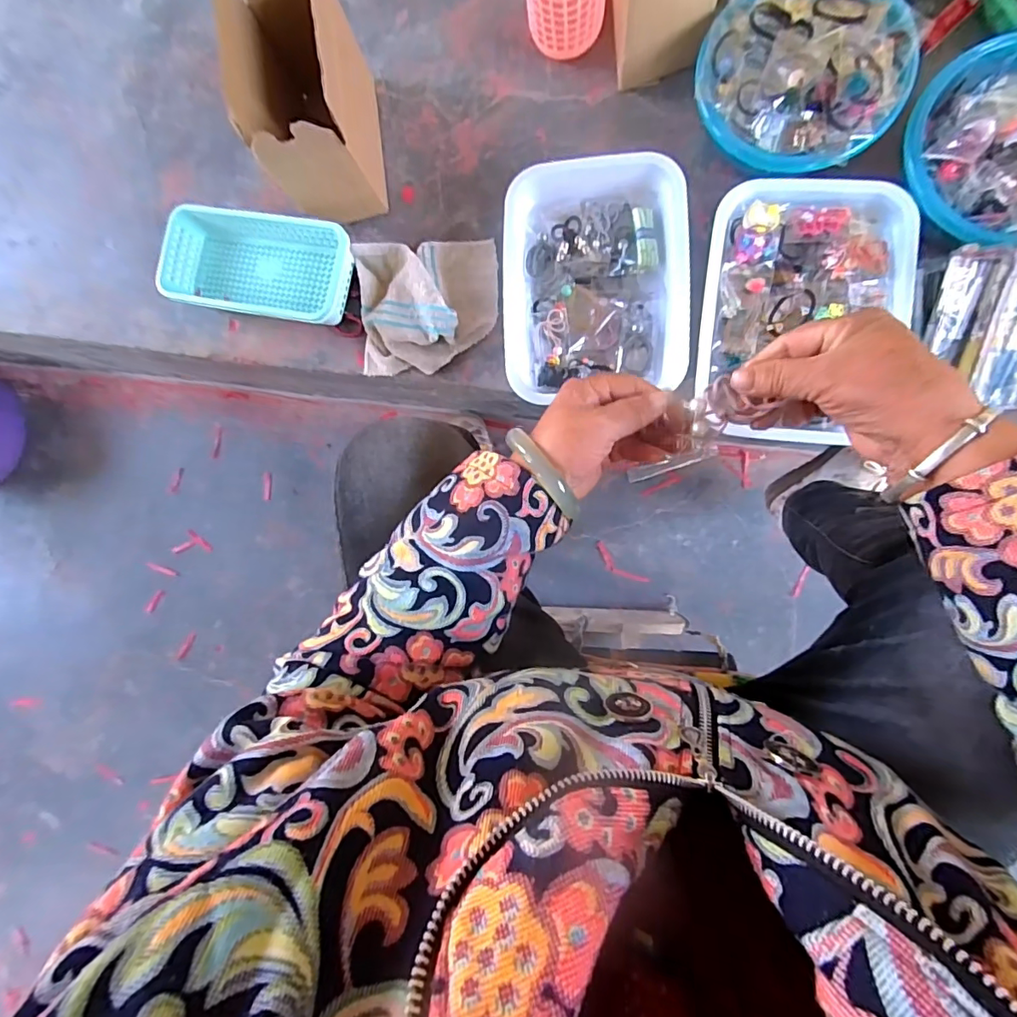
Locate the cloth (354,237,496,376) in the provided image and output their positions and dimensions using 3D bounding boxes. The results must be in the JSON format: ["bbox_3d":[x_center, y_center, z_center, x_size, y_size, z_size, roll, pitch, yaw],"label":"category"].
[{"bbox_3d":[-0.110,-0.276,0.654,0.184,0.046,0.172,-2,86,7],"label":"cloth"}]

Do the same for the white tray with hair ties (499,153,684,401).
[{"bbox_3d":[0.104,-0.276,0.612,0.215,0.063,0.283,-3,86,6],"label":"white tray with hair ties"}]

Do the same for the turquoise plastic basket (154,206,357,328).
[{"bbox_3d":[-0.337,-0.330,0.677,0.254,0.062,0.139,14,88,7],"label":"turquoise plastic basket"}]

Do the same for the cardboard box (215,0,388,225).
[{"bbox_3d":[-0.233,-0.485,0.596,0.111,0.174,0.218,-8,85,6],"label":"cardboard box"}]

